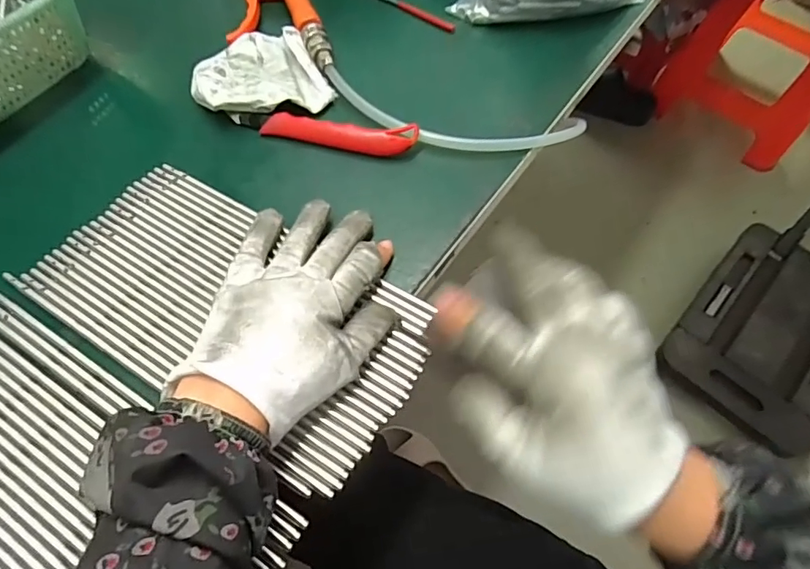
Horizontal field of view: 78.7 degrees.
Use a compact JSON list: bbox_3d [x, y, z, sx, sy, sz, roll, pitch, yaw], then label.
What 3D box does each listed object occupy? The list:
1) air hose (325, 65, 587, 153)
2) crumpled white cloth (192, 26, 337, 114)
[{"bbox_3d":[0.041,-0.133,0.405,0.218,0.028,0.067,7,63,3],"label":"air hose"},{"bbox_3d":[-0.124,-0.174,0.410,0.099,0.020,0.102,-25,66,-13],"label":"crumpled white cloth"}]

